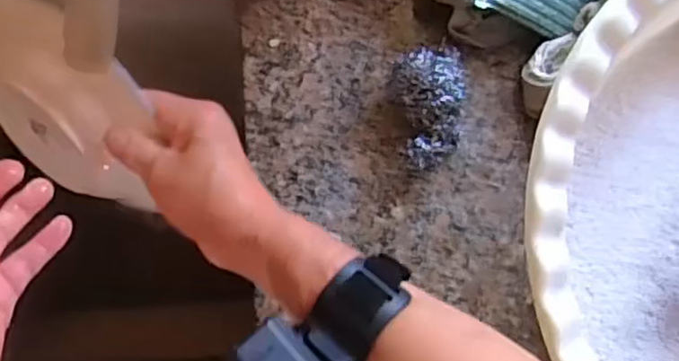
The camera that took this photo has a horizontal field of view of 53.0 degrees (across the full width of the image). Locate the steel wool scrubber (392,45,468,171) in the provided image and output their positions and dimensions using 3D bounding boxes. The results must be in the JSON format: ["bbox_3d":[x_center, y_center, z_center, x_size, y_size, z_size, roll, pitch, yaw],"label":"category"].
[{"bbox_3d":[0.067,-0.052,0.485,0.050,0.042,0.079,-12,84,-5],"label":"steel wool scrubber"}]

